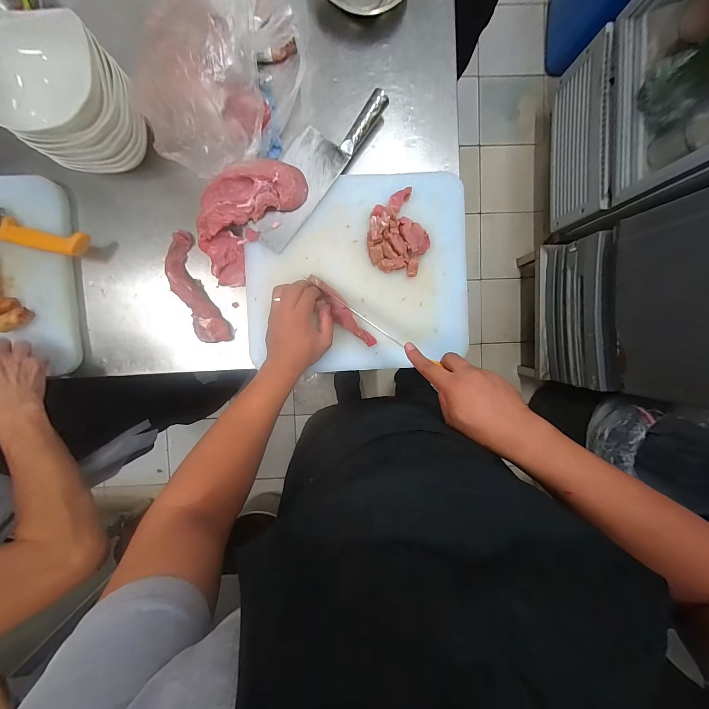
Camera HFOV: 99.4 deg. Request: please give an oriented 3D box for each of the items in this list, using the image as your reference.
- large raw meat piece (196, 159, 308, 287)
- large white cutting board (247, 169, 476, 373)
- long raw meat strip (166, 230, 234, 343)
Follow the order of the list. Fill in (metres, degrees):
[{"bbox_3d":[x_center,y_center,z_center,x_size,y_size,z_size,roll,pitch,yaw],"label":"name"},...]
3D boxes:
[{"bbox_3d":[-0.195,-0.240,0.514,0.133,0.054,0.221,39,91,-3],"label":"large raw meat piece"},{"bbox_3d":[0.012,-0.141,0.525,0.369,0.028,0.333,-3,93,-2],"label":"large white cutting board"},{"bbox_3d":[-0.288,-0.115,0.538,0.058,0.023,0.201,-21,94,0],"label":"long raw meat strip"}]

